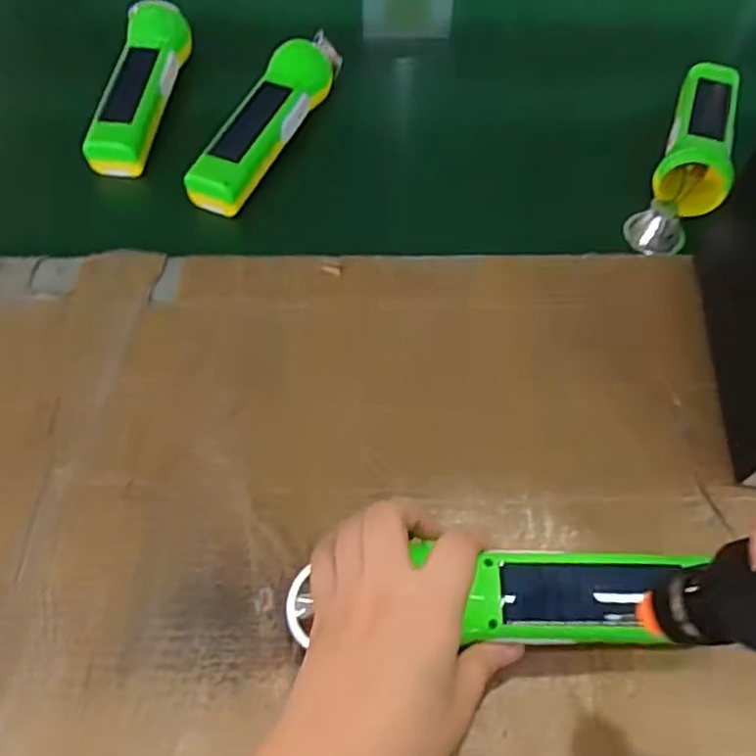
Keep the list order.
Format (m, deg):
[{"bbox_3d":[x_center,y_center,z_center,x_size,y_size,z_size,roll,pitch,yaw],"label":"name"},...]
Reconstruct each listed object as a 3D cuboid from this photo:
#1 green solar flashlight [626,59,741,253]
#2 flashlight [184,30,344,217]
[{"bbox_3d":[0.253,-0.186,0.508,0.054,0.060,0.194,23,63,13],"label":"green solar flashlight"},{"bbox_3d":[-0.084,-0.217,0.520,0.048,0.033,0.203,22,63,12],"label":"flashlight"}]

